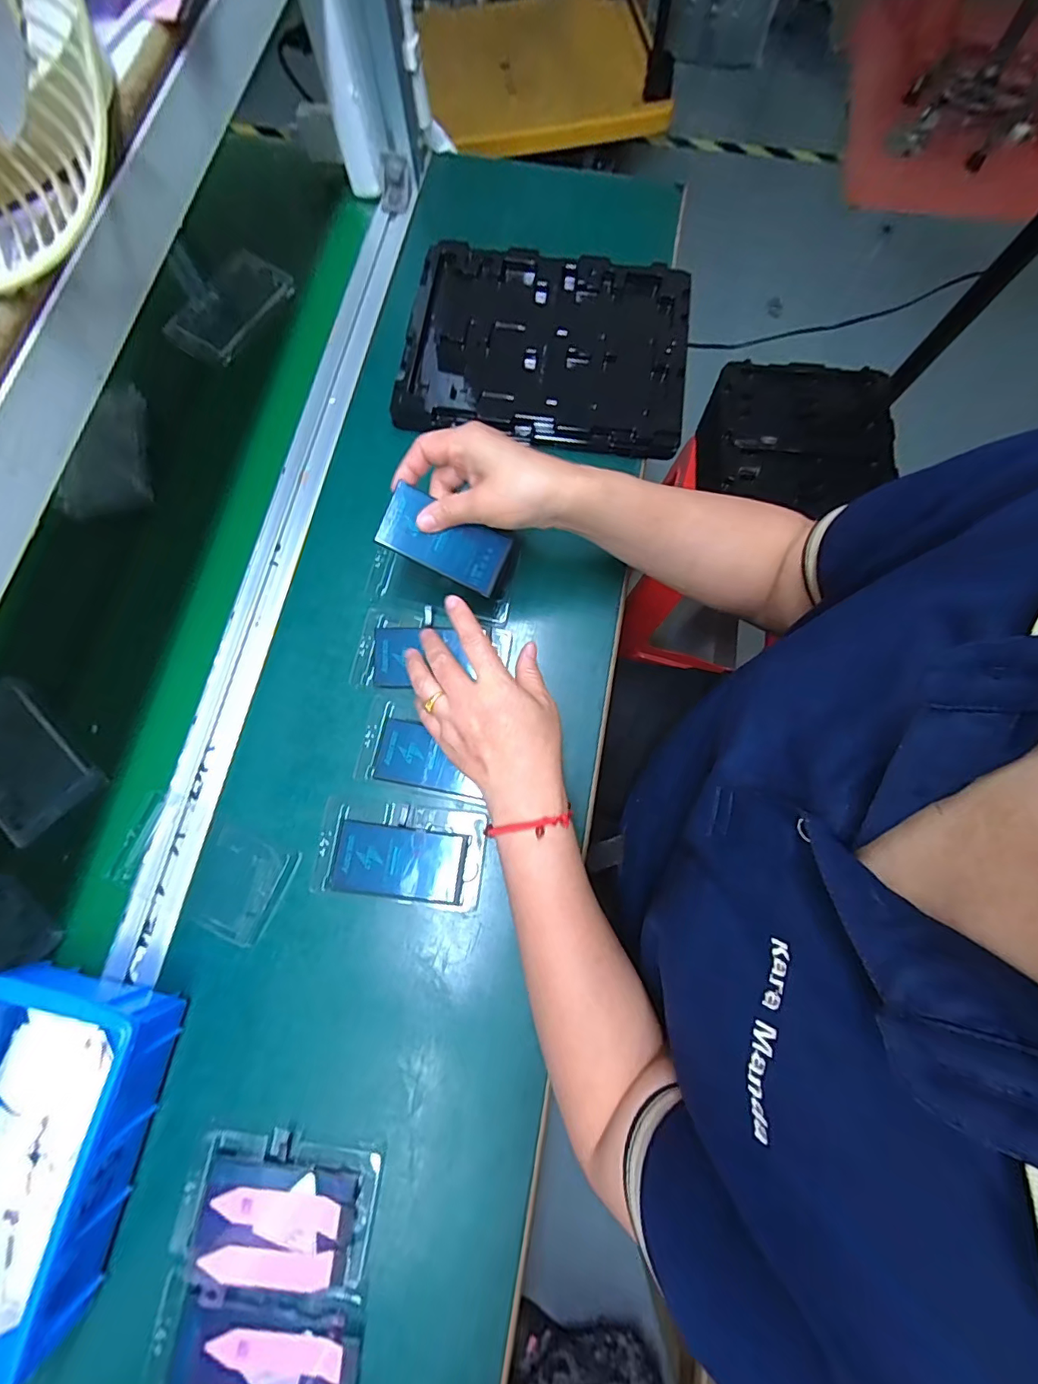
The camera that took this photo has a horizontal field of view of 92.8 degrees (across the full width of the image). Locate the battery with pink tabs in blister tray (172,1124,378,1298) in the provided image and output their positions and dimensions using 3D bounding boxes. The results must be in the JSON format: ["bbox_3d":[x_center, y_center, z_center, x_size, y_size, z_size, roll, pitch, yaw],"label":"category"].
[{"bbox_3d":[-0.161,0.347,0.331,0.123,0.011,0.078,7,77,0],"label":"battery with pink tabs in blister tray"}]

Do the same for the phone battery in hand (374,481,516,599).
[{"bbox_3d":[-0.058,-0.119,0.389,0.097,0.004,0.049,24,104,-12],"label":"phone battery in hand"}]

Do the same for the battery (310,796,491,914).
[{"bbox_3d":[-0.091,0.125,0.387,0.130,0.006,0.073,9,77,1],"label":"battery"}]

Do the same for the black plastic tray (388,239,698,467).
[{"bbox_3d":[0.027,-0.346,0.493,0.272,0.024,0.214,8,77,0],"label":"black plastic tray"}]

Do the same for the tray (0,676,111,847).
[{"bbox_3d":[-0.405,0.054,0.399,0.125,0.007,0.082,42,80,8],"label":"tray"}]

